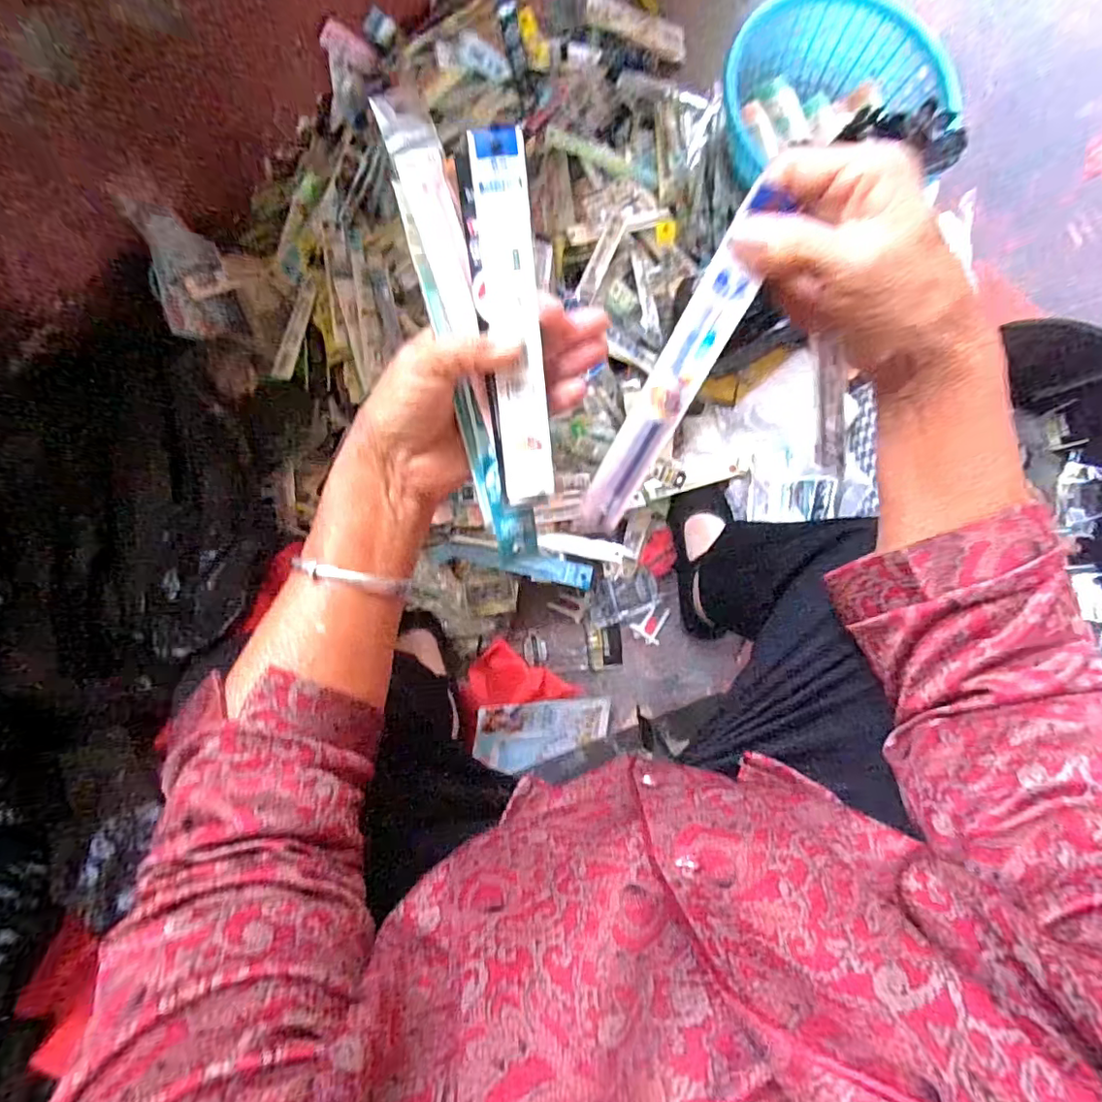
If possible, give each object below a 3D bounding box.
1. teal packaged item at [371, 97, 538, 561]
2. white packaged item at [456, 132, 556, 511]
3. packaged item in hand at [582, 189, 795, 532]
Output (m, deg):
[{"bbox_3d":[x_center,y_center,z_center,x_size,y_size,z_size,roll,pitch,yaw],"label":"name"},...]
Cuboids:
[{"bbox_3d":[-0.045,-0.105,0.284,0.026,0.011,0.227,-14,102,-6],"label":"teal packaged item"},{"bbox_3d":[-0.020,-0.116,0.282,0.031,0.004,0.179,-7,98,-5],"label":"white packaged item"},{"bbox_3d":[0.059,-0.082,0.275,0.024,0.005,0.172,25,119,-2],"label":"packaged item in hand"}]

